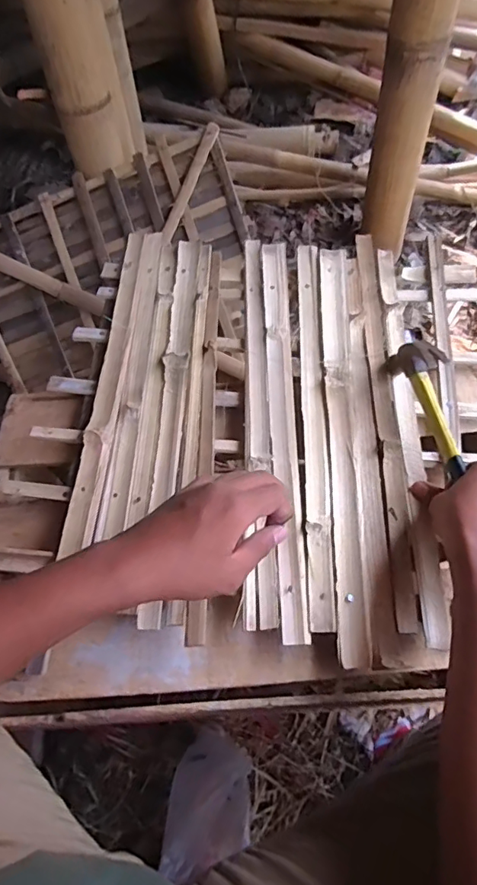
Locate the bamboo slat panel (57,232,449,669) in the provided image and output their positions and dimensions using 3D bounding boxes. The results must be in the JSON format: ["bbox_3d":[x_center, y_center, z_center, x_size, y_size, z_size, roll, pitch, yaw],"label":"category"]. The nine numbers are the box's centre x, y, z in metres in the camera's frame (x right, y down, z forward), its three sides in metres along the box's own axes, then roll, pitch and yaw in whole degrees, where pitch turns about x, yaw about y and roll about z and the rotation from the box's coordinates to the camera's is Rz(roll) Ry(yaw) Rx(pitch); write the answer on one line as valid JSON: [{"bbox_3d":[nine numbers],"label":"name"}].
[{"bbox_3d":[0.020,-0.043,0.578,0.369,0.031,0.501,3,59,4],"label":"bamboo slat panel"}]

